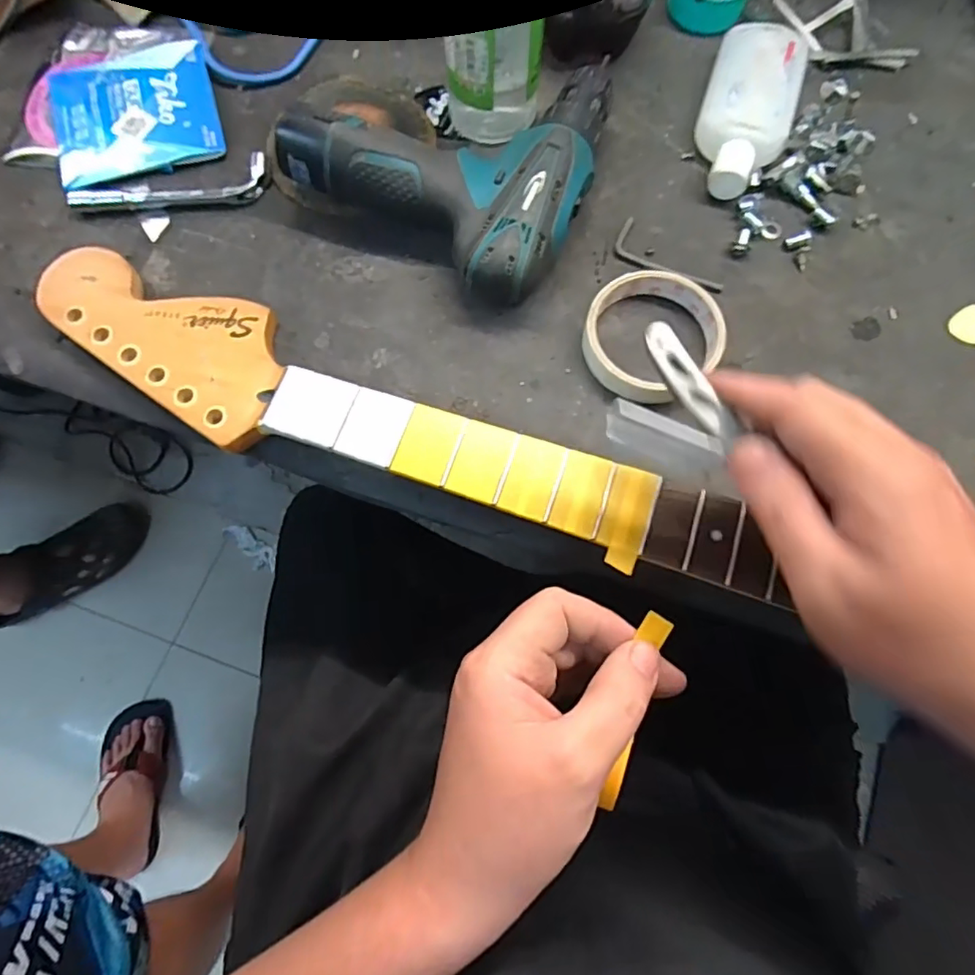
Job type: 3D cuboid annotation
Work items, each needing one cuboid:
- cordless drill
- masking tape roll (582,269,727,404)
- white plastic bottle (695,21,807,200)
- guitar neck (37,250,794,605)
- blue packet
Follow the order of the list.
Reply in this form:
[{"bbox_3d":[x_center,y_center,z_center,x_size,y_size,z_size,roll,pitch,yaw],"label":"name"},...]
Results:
[{"bbox_3d":[-0.009,-0.230,0.384,0.184,0.057,0.185,33,75,10],"label":"cordless drill"},{"bbox_3d":[0.104,-0.097,0.362,0.084,0.019,0.082,0,72,0],"label":"masking tape roll"},{"bbox_3d":[0.188,-0.274,0.413,0.062,0.030,0.150,18,73,5],"label":"white plastic bottle"},{"bbox_3d":[0.016,-0.006,0.327,0.627,0.028,0.080,21,73,7],"label":"guitar neck"},{"bbox_3d":[-0.257,-0.273,0.417,0.112,0.016,0.107,-16,73,-5],"label":"blue packet"}]

